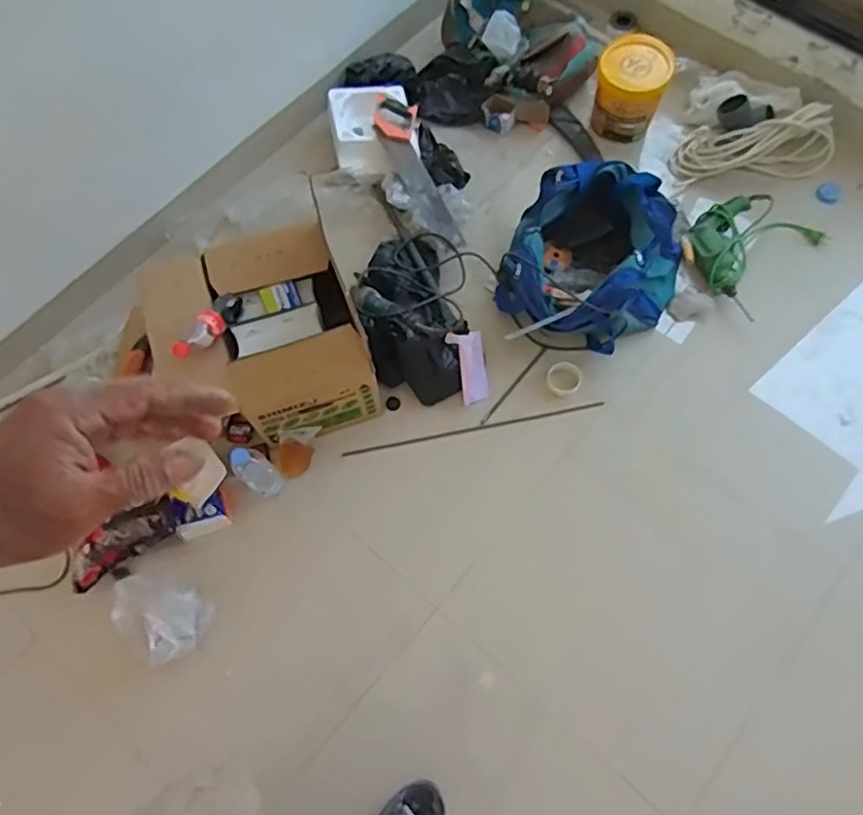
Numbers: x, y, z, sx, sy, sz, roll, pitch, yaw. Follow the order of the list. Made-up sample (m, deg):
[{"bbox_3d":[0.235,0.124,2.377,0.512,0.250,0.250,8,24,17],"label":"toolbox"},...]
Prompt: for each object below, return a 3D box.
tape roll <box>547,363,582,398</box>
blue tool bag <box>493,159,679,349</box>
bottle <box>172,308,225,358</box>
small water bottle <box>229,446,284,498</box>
[{"bbox_3d":[0.309,-0.068,1.490,0.076,0.022,0.084,38,79,9],"label":"tape roll"},{"bbox_3d":[0.365,-0.338,1.486,0.397,0.177,0.426,28,75,11],"label":"blue tool bag"},{"bbox_3d":[-0.459,-0.141,1.263,0.047,0.047,0.125,33,56,8],"label":"bottle"},{"bbox_3d":[-0.367,0.139,1.352,0.081,0.209,0.076,0,76,1],"label":"small water bottle"}]

